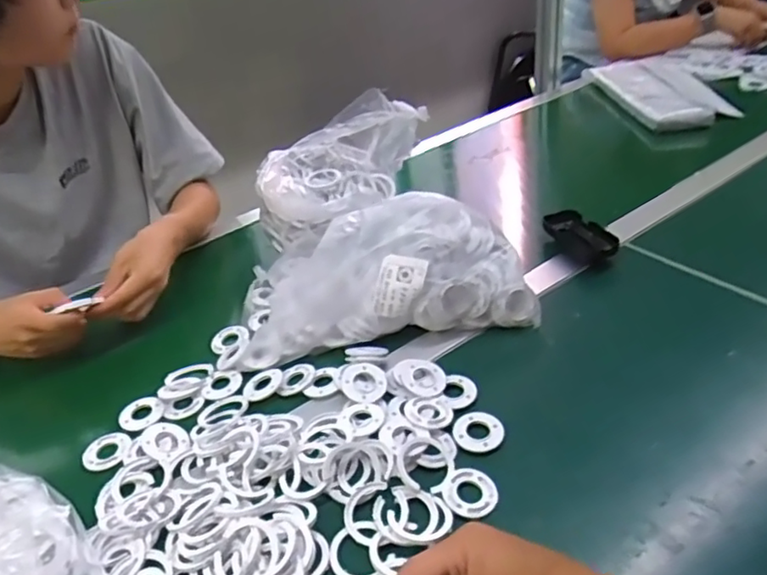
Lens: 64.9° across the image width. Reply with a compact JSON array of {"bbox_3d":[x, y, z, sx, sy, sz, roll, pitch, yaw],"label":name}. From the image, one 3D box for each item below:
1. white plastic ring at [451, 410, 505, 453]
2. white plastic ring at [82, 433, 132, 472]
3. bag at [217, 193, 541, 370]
[{"bbox_3d":[0.086,0.130,0.544,0.043,0.007,0.044,-4,37,3],"label":"white plastic ring"},{"bbox_3d":[-0.268,0.159,0.585,0.040,0.008,0.041,-4,37,3],"label":"white plastic ring"},{"bbox_3d":[-0.011,-0.013,0.665,0.316,0.089,0.159,-14,35,-8],"label":"bag"}]

